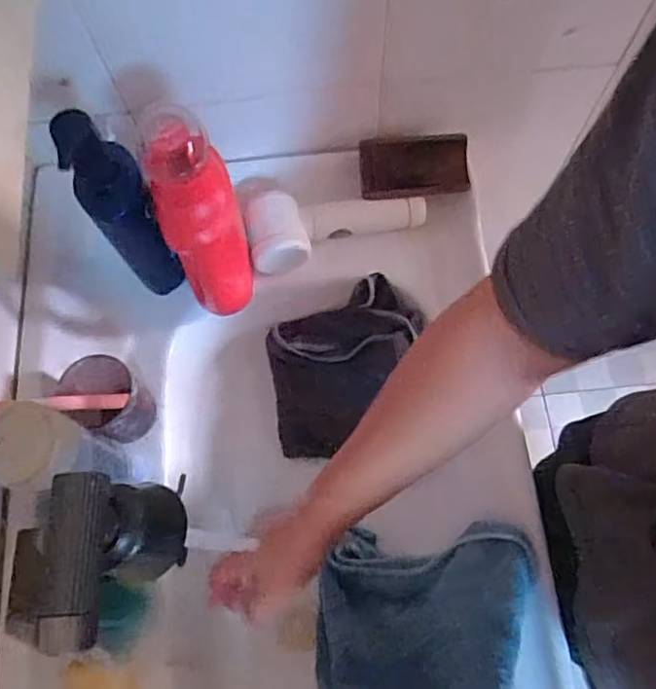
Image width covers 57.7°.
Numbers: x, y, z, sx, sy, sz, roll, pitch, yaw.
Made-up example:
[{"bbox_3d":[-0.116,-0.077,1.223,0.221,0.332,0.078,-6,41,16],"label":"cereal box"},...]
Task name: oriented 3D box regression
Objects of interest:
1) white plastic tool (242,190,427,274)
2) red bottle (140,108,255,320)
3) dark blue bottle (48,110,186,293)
[{"bbox_3d":[0.008,-0.122,0.628,0.189,0.051,0.081,0,70,3],"label":"white plastic tool"},{"bbox_3d":[-0.108,-0.103,0.527,0.066,0.212,0.069,-4,70,1],"label":"red bottle"},{"bbox_3d":[-0.183,-0.121,0.541,0.053,0.210,0.052,-1,70,3],"label":"dark blue bottle"}]

